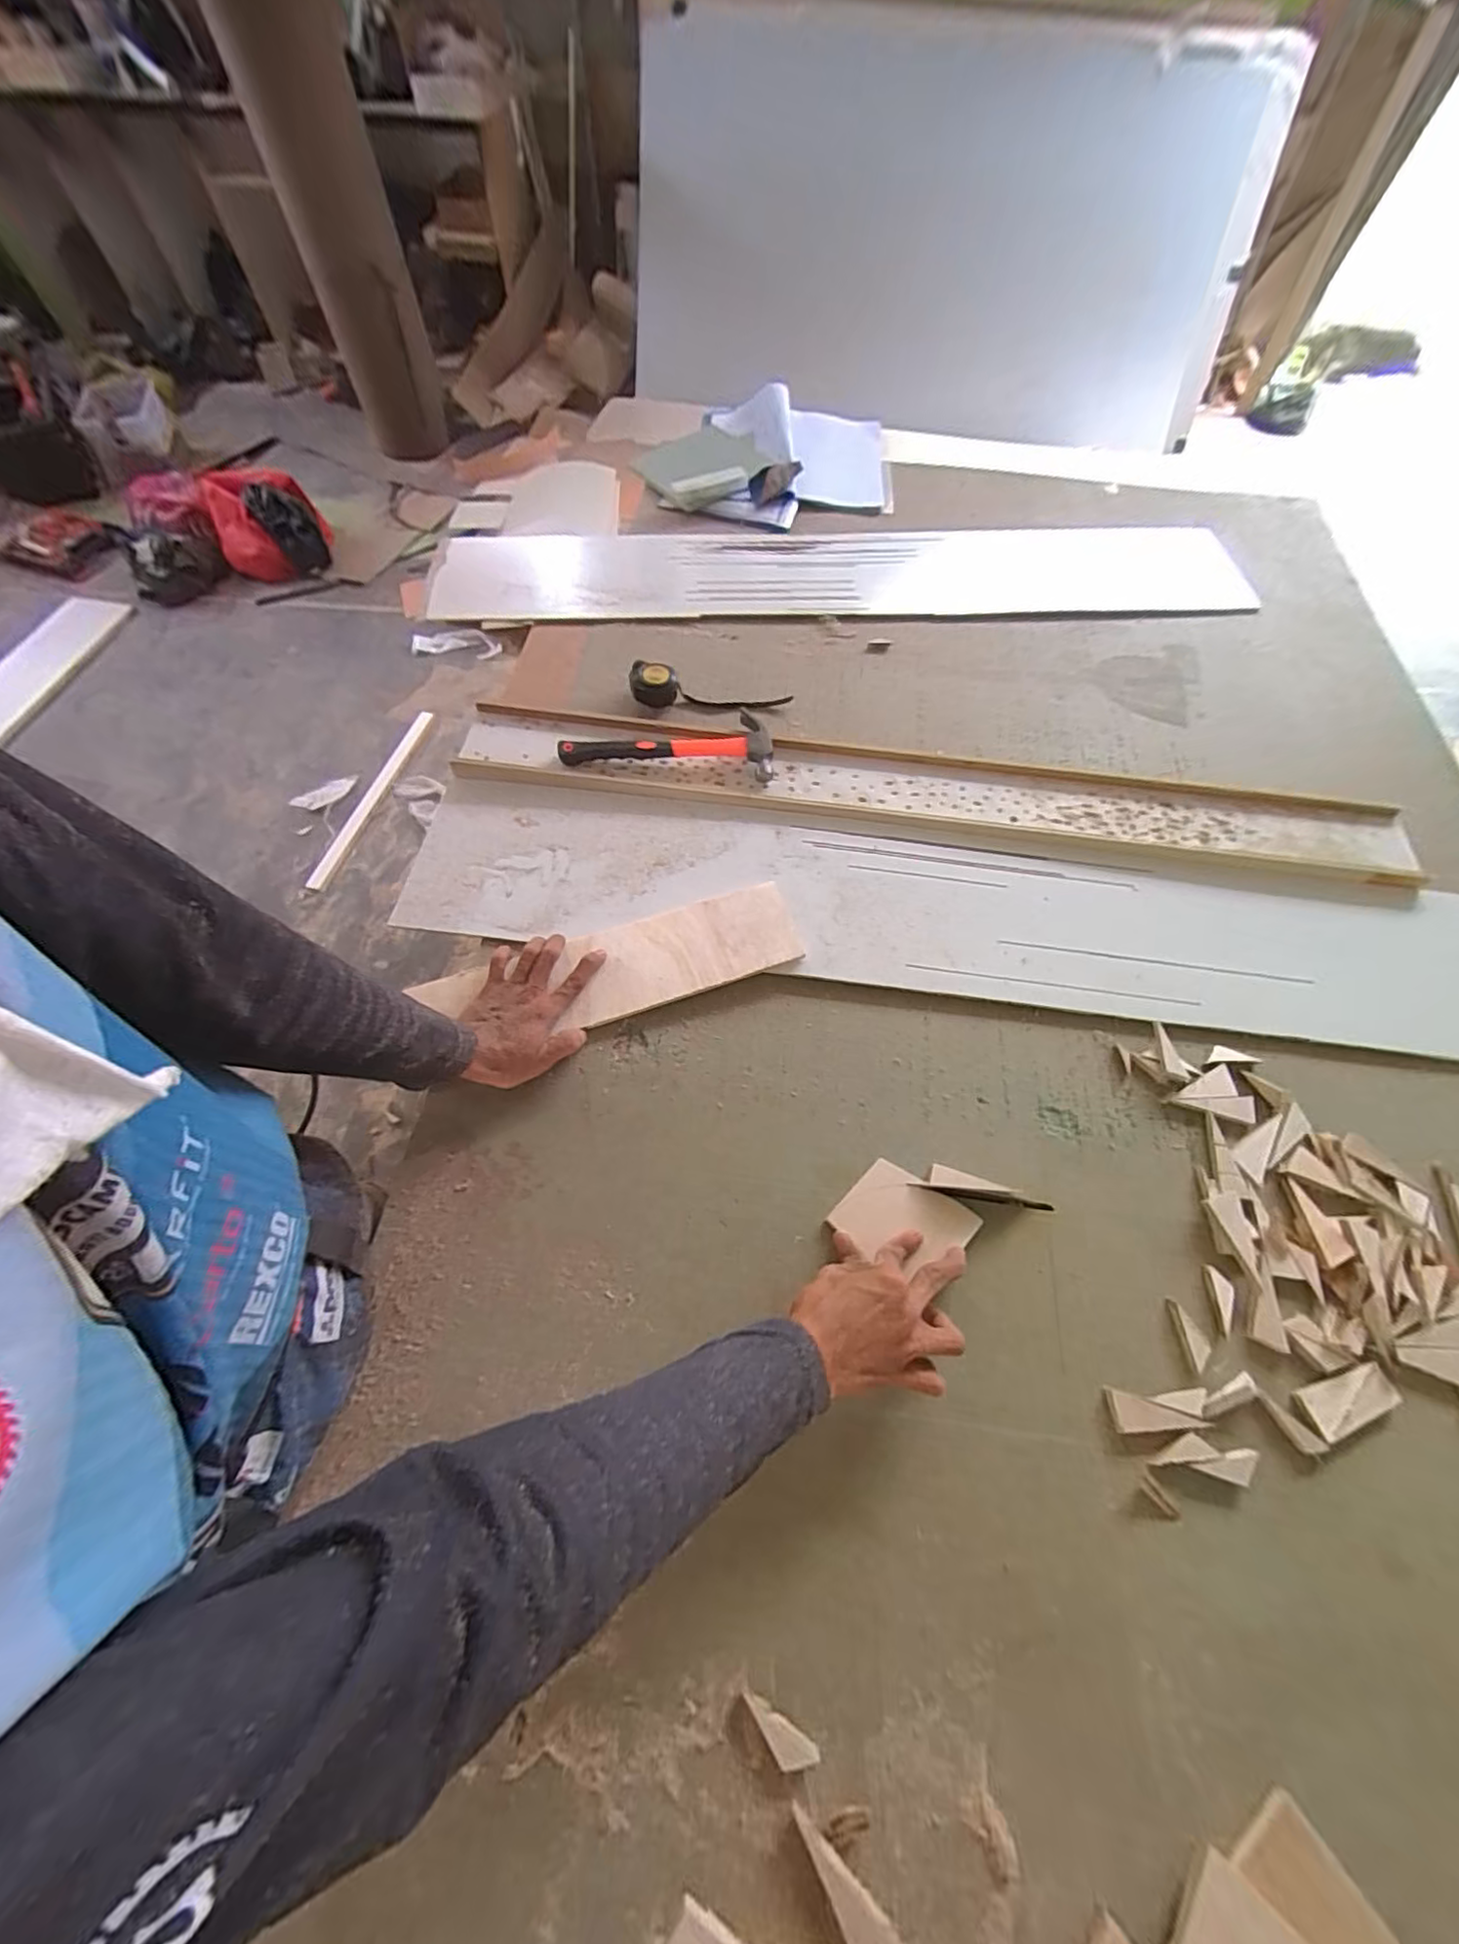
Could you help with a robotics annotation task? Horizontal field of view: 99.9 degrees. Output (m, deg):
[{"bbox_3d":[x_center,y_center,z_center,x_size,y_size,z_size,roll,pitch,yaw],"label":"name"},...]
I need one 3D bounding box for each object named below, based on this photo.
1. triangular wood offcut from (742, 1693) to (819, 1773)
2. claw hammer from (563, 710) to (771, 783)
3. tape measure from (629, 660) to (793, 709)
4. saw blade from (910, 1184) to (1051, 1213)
[{"bbox_3d":[0.031,0.505,0.404,0.052,0.004,0.019,30,53,20],"label":"triangular wood offcut"},{"bbox_3d":[-0.078,-0.295,0.782,0.264,0.033,0.101,3,64,2],"label":"claw hammer"},{"bbox_3d":[-0.026,-0.389,0.836,0.220,0.044,0.052,1,64,1],"label":"tape measure"},{"bbox_3d":[0.232,0.204,0.562,0.131,0.013,0.010,8,65,4],"label":"saw blade"}]

